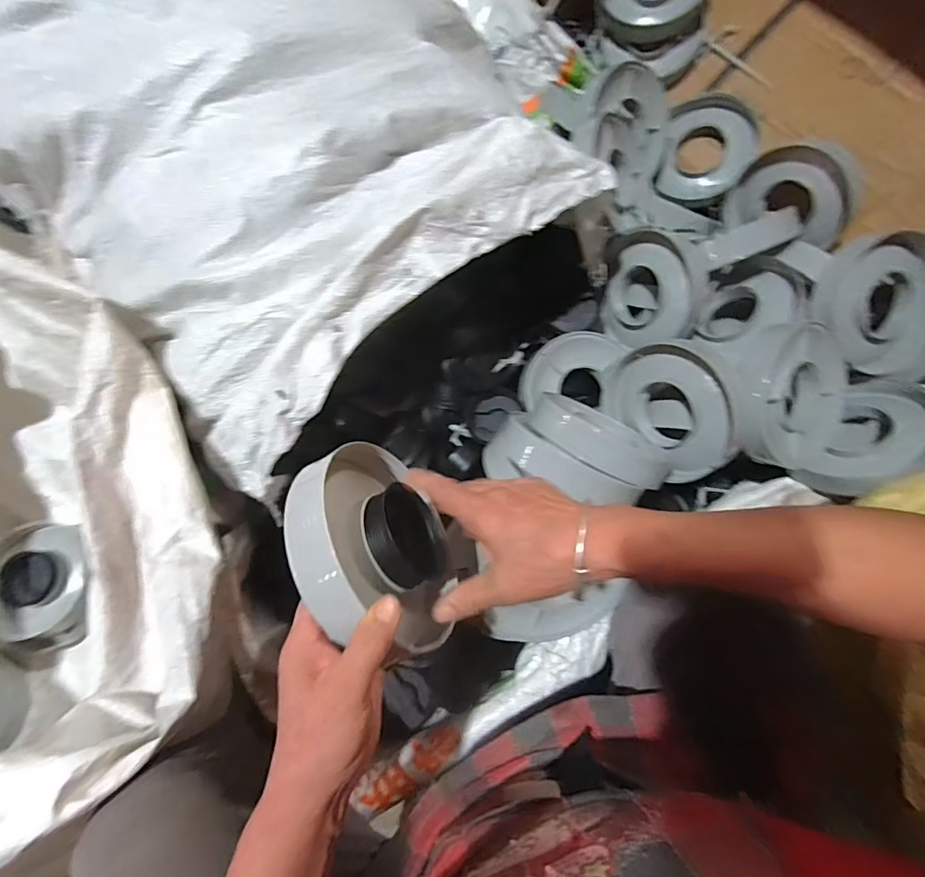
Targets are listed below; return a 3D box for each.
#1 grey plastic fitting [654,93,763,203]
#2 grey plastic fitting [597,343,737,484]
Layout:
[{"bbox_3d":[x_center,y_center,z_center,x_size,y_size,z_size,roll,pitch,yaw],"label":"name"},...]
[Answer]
[{"bbox_3d":[0.374,-0.435,0.750,0.128,0.033,0.142,16,114,19],"label":"grey plastic fitting"},{"bbox_3d":[0.241,-0.043,0.565,0.055,0.126,0.169,-10,45,-37],"label":"grey plastic fitting"}]

